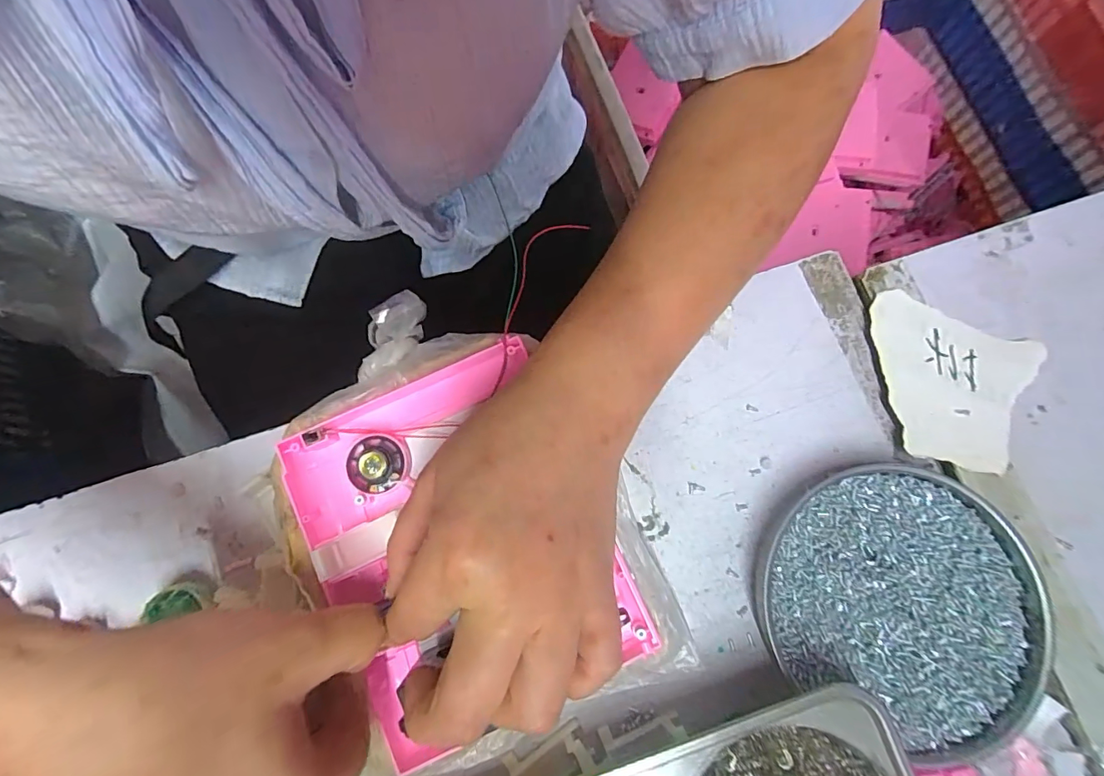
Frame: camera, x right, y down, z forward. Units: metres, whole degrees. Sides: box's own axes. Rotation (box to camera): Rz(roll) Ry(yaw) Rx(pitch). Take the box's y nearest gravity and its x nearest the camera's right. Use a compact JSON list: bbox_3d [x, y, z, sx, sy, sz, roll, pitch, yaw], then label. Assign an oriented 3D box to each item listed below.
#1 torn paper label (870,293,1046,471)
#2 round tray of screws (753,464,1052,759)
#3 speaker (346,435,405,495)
[{"bbox_3d":[0.224,-0.004,0.274,0.091,0.008,0.084,24,80,5],"label":"torn paper label"},{"bbox_3d":[0.182,0.107,0.246,0.133,0.017,0.122,0,78,1],"label":"round tray of screws"},{"bbox_3d":[-0.089,0.038,0.238,0.028,0.005,0.027,0,78,1],"label":"speaker"}]

